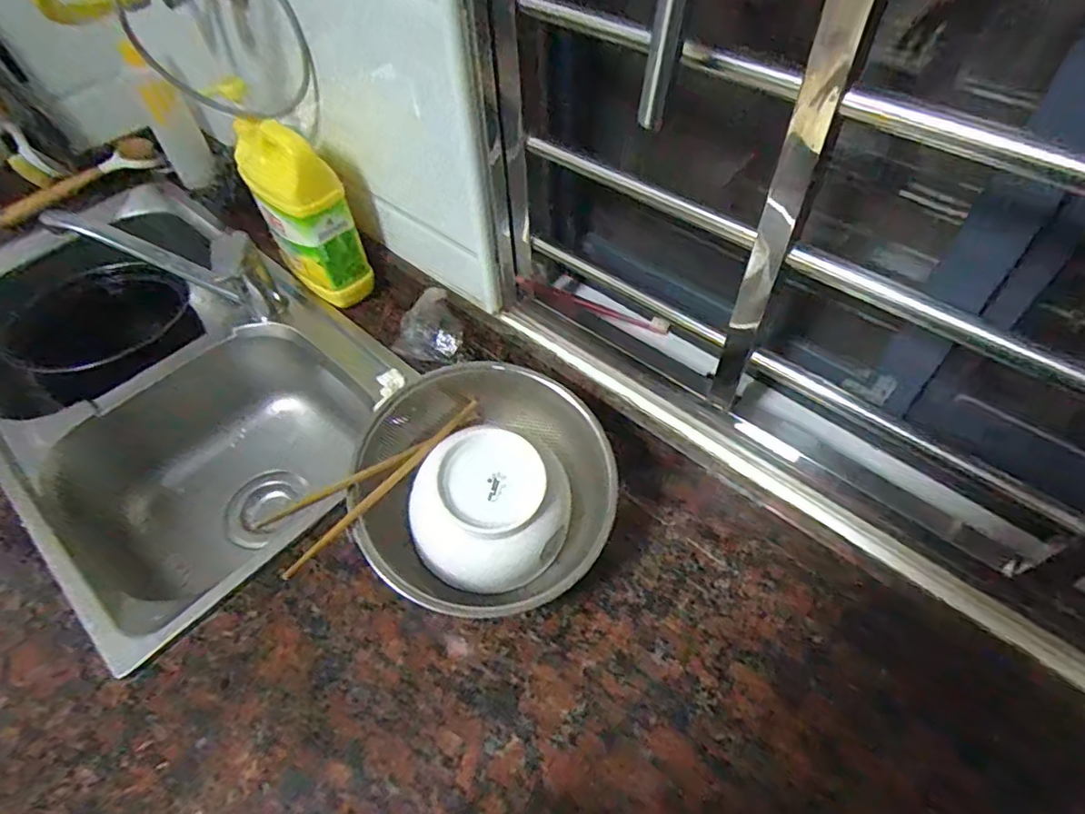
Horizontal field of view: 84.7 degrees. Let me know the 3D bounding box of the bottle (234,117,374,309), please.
[{"bbox_3d":[-0.290,-0.237,0.715,0.083,0.200,0.129,-32,60,-19],"label":"bottle"}]

